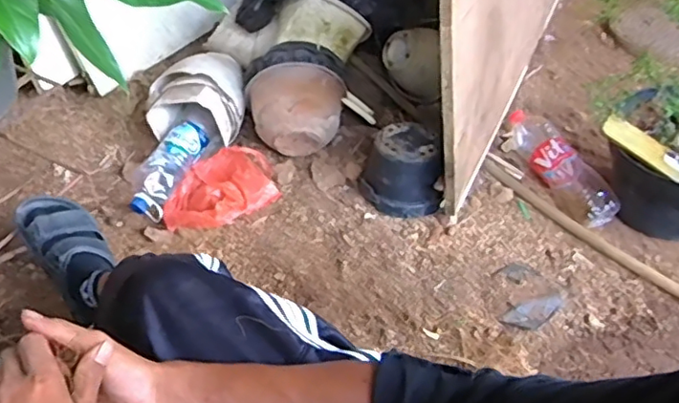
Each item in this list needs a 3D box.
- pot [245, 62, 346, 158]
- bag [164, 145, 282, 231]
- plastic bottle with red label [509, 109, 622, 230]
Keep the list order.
[{"bbox_3d":[-0.094,-0.193,1.249,0.210,0.173,0.111,0,42,-3],"label":"pot"},{"bbox_3d":[-0.245,-0.020,1.199,0.242,0.067,0.170,-29,51,-31],"label":"bag"},{"bbox_3d":[0.451,-0.076,1.237,0.083,0.104,0.342,-15,45,-19],"label":"plastic bottle with red label"}]

